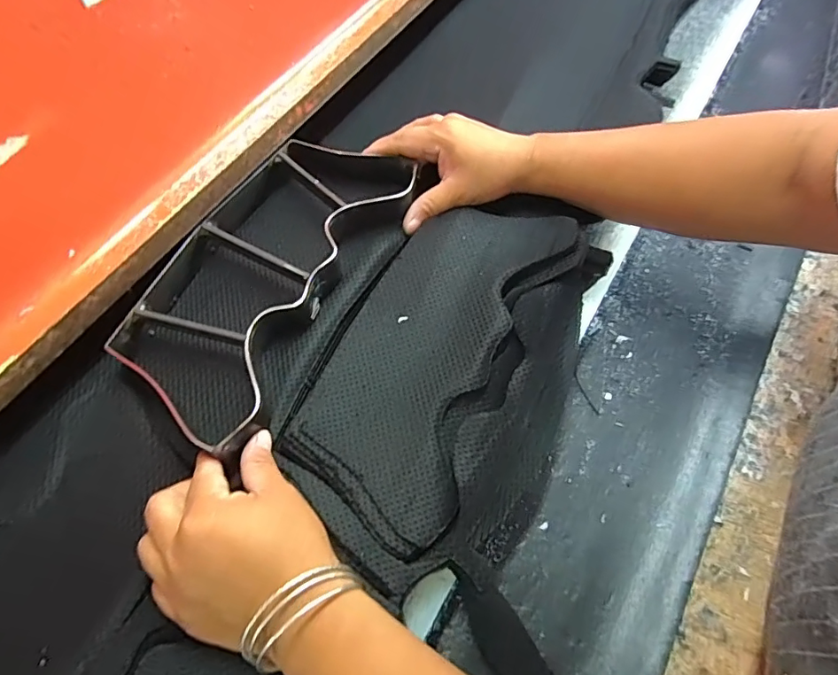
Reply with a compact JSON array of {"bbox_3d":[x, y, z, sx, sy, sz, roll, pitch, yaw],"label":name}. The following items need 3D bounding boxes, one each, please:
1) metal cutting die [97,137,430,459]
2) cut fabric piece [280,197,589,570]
[{"bbox_3d":[-0.123,-0.062,0.398,0.147,0.028,0.282,25,64,13],"label":"metal cutting die"},{"bbox_3d":[0.012,-0.005,0.377,0.135,0.019,0.279,26,65,14],"label":"cut fabric piece"}]

